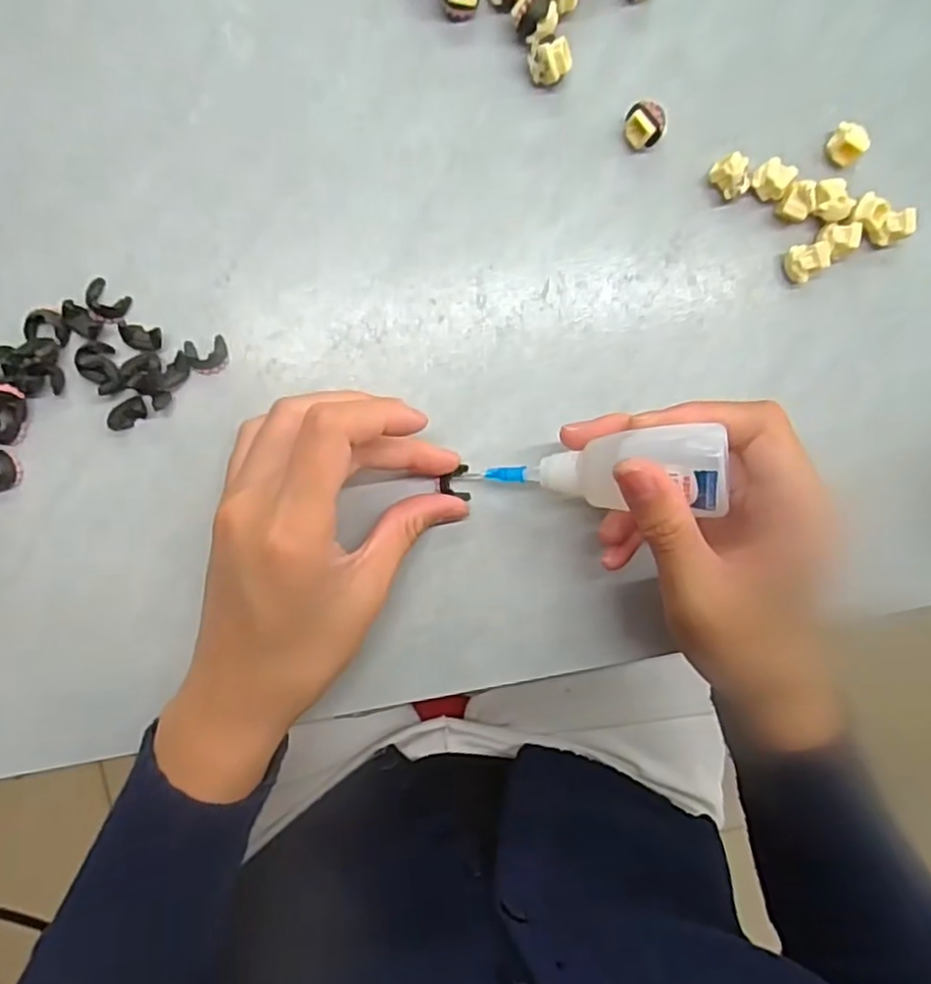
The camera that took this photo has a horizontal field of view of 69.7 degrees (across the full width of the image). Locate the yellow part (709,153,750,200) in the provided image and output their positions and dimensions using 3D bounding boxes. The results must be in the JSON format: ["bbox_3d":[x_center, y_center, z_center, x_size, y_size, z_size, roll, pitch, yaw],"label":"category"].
[{"bbox_3d":[0.109,-0.129,0.274,0.014,0.013,0.015,0,94,-5],"label":"yellow part"}]

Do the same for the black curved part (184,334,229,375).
[{"bbox_3d":[-0.101,-0.055,0.265,0.015,0.005,0.015,-16,95,-4],"label":"black curved part"}]

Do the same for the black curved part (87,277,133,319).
[{"bbox_3d":[-0.138,-0.074,0.258,0.016,0.004,0.012,33,90,-6],"label":"black curved part"}]

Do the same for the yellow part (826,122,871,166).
[{"bbox_3d":[0.158,-0.145,0.278,0.012,0.013,0.015,-40,96,-2],"label":"yellow part"}]

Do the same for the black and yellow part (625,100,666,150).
[{"bbox_3d":[0.071,-0.146,0.268,0.016,0.016,0.012,43,89,-6],"label":"black and yellow part"}]

